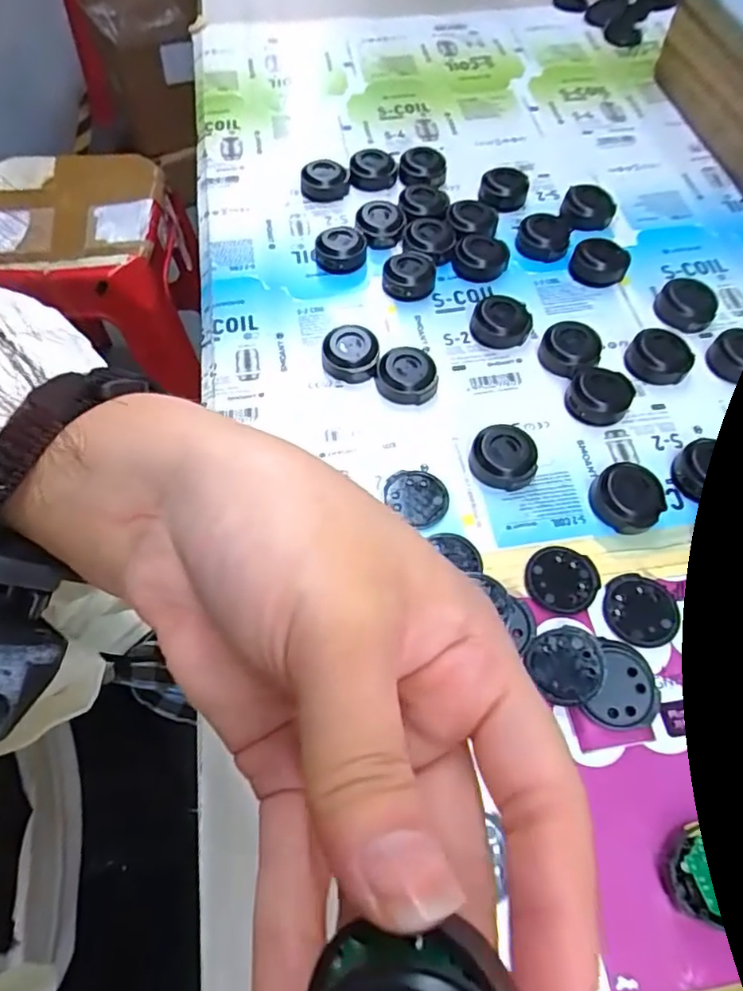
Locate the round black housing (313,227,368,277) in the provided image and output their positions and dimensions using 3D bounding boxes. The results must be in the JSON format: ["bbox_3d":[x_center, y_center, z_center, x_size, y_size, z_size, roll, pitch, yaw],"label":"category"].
[{"bbox_3d":[-0.018,-0.145,0.351,0.030,0.014,0.030,0,60,0],"label":"round black housing"}]

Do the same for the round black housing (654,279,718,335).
[{"bbox_3d":[0.172,-0.102,0.324,0.028,0.011,0.030,4,60,3],"label":"round black housing"}]

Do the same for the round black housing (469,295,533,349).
[{"bbox_3d":[0.070,-0.093,0.320,0.029,0.013,0.027,0,60,0],"label":"round black housing"}]

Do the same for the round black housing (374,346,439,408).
[{"bbox_3d":[0.017,-0.059,0.301,0.031,0.013,0.031,0,60,0],"label":"round black housing"}]

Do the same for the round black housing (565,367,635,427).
[{"bbox_3d":[0.112,-0.049,0.294,0.030,0.009,0.028,0,60,0],"label":"round black housing"}]

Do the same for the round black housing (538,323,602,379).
[{"bbox_3d":[0.102,-0.076,0.306,0.023,0.015,0.028,-10,61,-5],"label":"round black housing"}]

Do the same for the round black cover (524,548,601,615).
[{"bbox_3d":[0.080,0.035,0.251,0.028,0.004,0.029,0,60,0],"label":"round black cover"}]

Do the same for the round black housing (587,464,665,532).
[{"bbox_3d":[0.115,0.000,0.265,0.030,0.014,0.031,0,60,0],"label":"round black housing"}]

